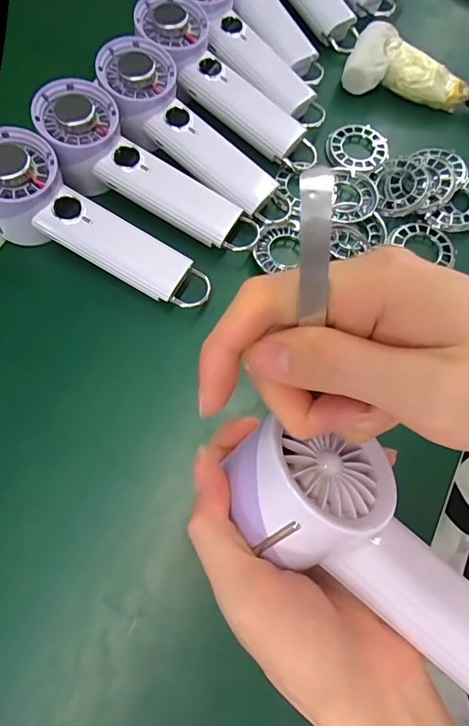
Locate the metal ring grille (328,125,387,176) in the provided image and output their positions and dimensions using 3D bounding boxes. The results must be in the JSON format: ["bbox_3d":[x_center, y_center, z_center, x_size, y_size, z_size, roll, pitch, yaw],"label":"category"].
[{"bbox_3d":[0.114,-0.202,0.425,0.055,0.006,0.059,0,70,1],"label":"metal ring grille"}]

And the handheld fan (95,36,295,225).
[{"bbox_3d":[-0.036,-0.187,0.383,0.189,0.041,0.064,42,73,-3],"label":"handheld fan"}]

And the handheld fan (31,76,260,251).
[{"bbox_3d":[-0.072,-0.148,0.372,0.192,0.052,0.060,32,71,-6],"label":"handheld fan"}]

